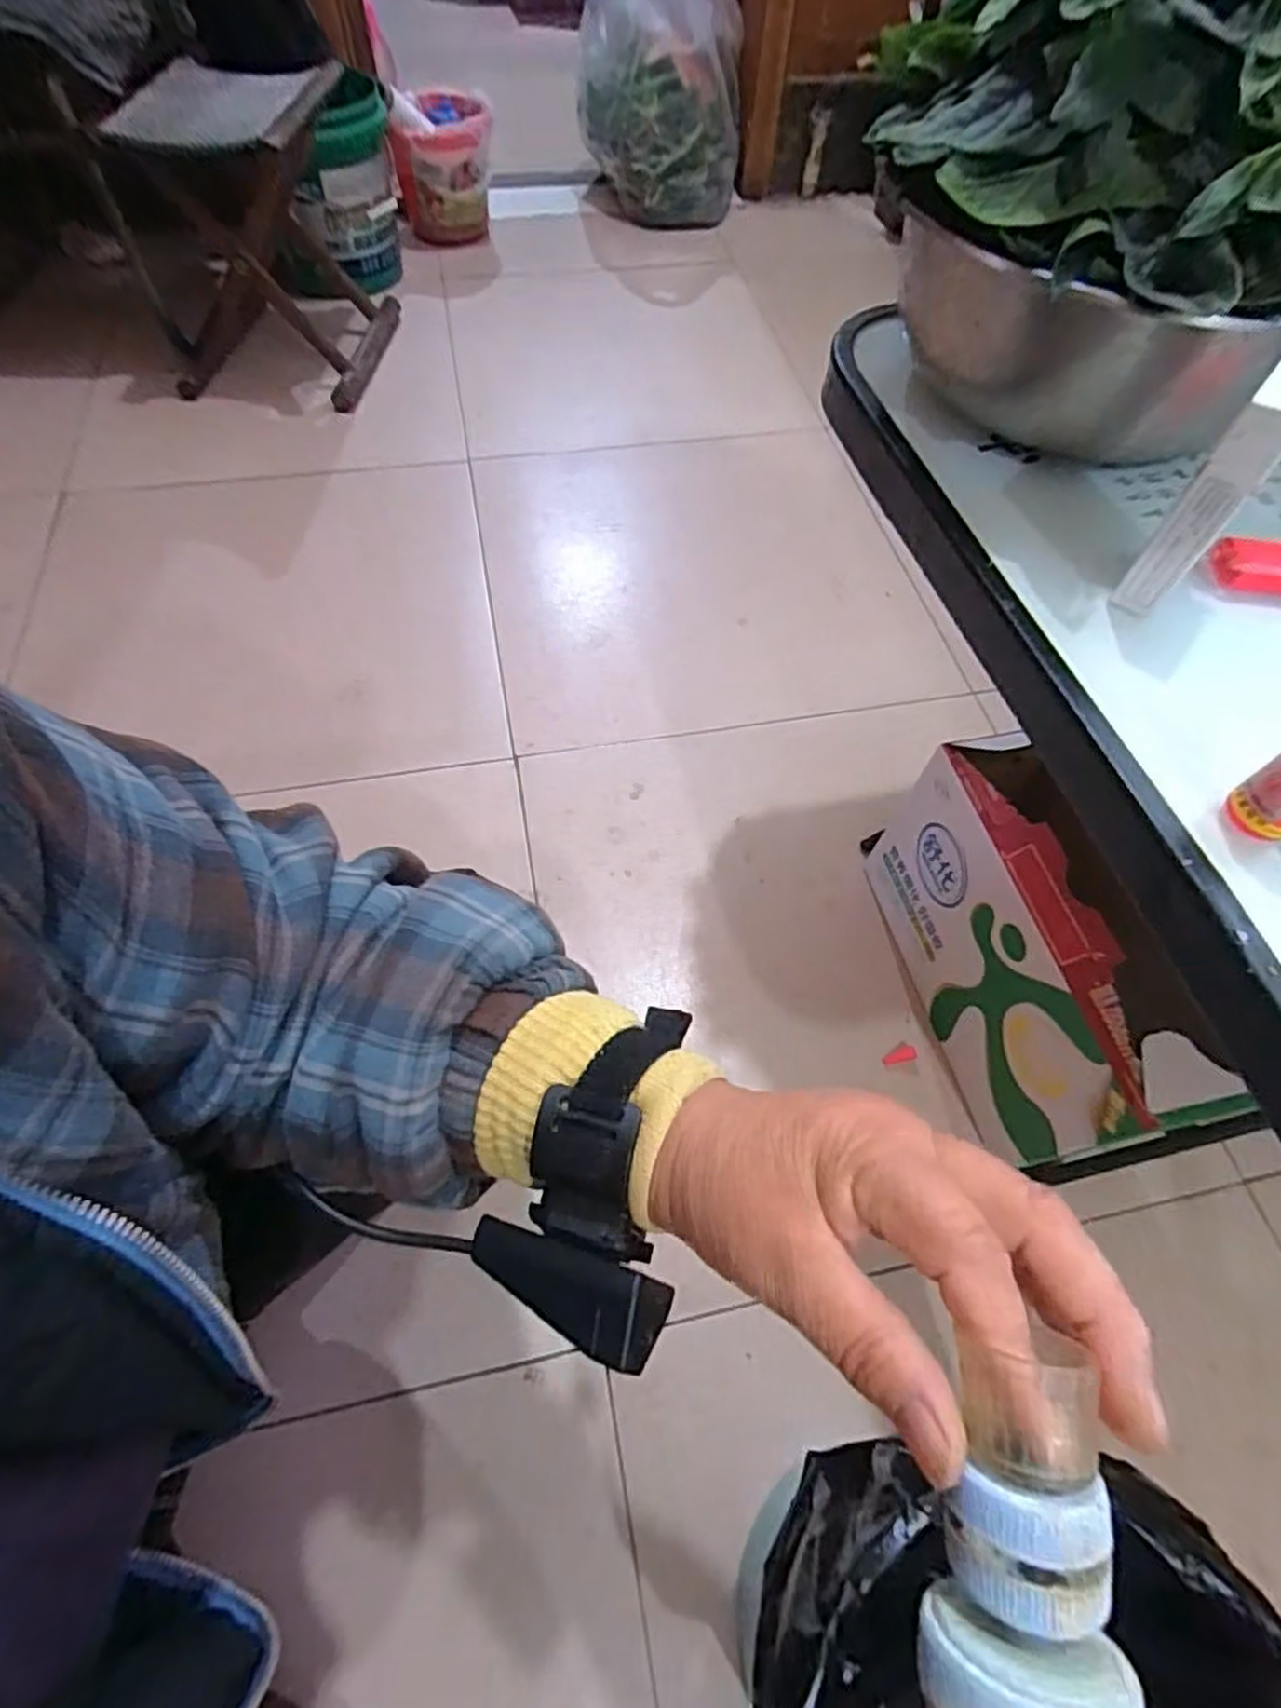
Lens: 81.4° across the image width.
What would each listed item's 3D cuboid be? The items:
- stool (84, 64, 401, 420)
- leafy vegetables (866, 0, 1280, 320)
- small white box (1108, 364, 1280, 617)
[{"bbox_3d":[-0.599,-0.990,1.171,0.320,0.345,0.359,-3,60,-6],"label":"stool"},{"bbox_3d":[0.235,-0.336,0.321,0.211,0.098,0.231,-13,62,-10],"label":"leafy vegetables"},{"bbox_3d":[0.256,-0.158,0.335,0.021,0.101,0.049,37,63,16],"label":"small white box"}]

